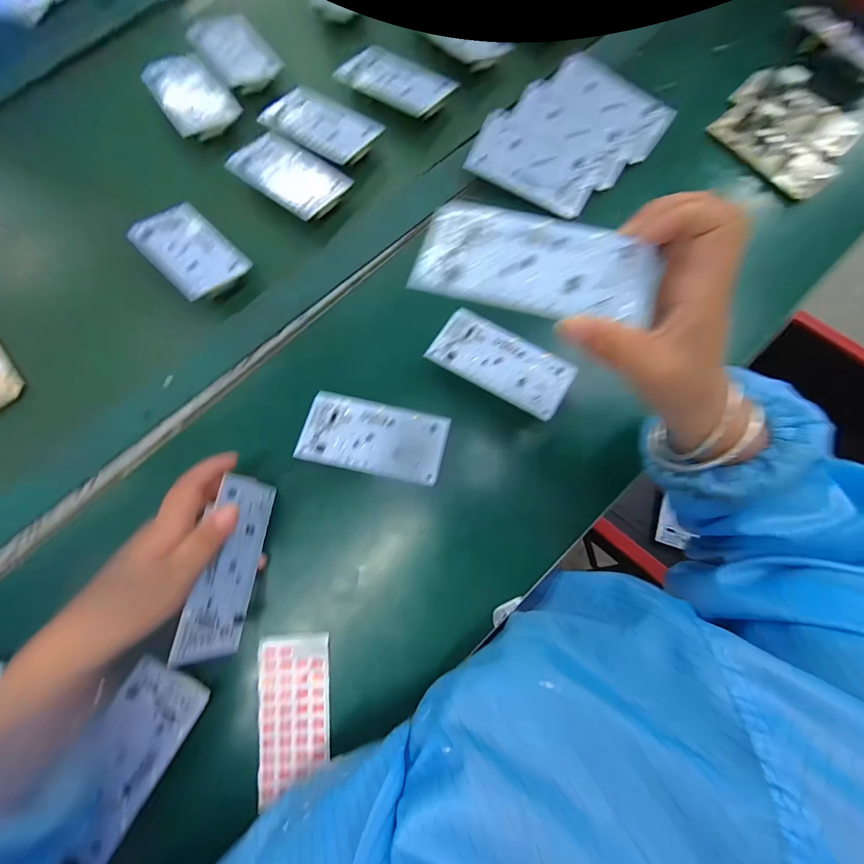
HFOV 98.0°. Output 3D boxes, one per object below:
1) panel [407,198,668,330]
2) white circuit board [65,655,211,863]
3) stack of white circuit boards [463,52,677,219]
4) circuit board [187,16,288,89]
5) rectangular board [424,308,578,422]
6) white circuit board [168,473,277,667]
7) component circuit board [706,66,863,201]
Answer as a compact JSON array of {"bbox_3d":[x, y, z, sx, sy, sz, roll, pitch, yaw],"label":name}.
[{"bbox_3d":[0.055,-0.092,0.201,0.120,0.004,0.061,14,76,9],"label":"panel"},{"bbox_3d":[-0.208,0.220,0.253,0.054,0.007,0.110,31,71,-7],"label":"white circuit board"},{"bbox_3d":[0.137,-0.291,0.367,0.130,0.017,0.171,39,81,9],"label":"stack of white circuit boards"},{"bbox_3d":[-0.213,-0.414,0.406,0.066,0.007,0.107,-37,79,-6],"label":"circuit board"},{"bbox_3d":[0.059,-0.060,0.318,0.116,0.008,0.057,30,80,8],"label":"rectangular board"},{"bbox_3d":[-0.143,0.094,0.268,0.004,0.053,0.120,-1,69,18],"label":"white circuit board"},{"bbox_3d":[0.351,-0.301,0.369,0.122,0.018,0.105,44,82,10],"label":"component circuit board"}]

